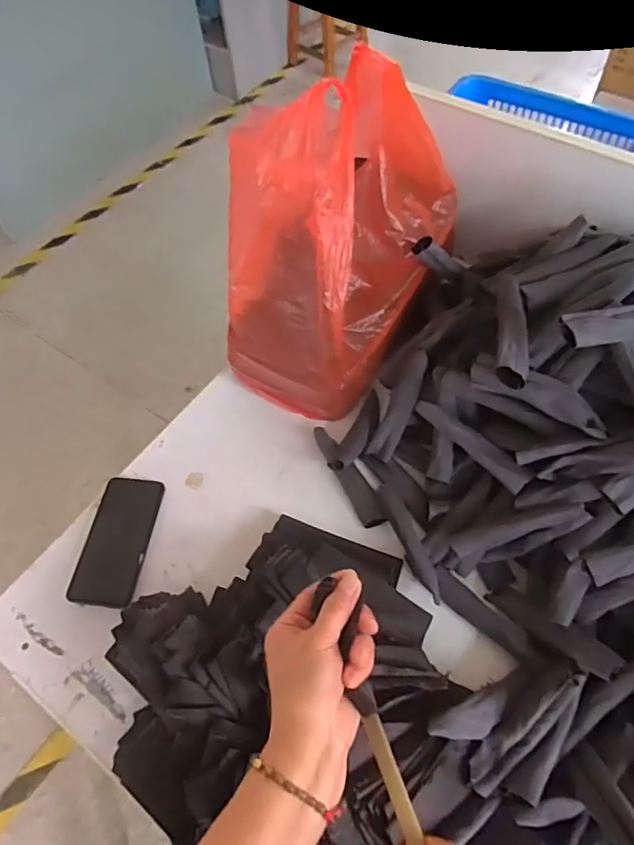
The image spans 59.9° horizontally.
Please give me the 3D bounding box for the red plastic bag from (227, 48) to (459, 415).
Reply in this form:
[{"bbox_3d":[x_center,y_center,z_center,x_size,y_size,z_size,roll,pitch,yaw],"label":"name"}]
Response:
[{"bbox_3d":[0.033,-0.233,0.701,0.194,0.332,0.320,27,64,18],"label":"red plastic bag"}]

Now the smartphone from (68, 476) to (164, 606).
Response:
[{"bbox_3d":[-0.250,0.148,0.698,0.078,0.016,0.160,5,60,7],"label":"smartphone"}]

